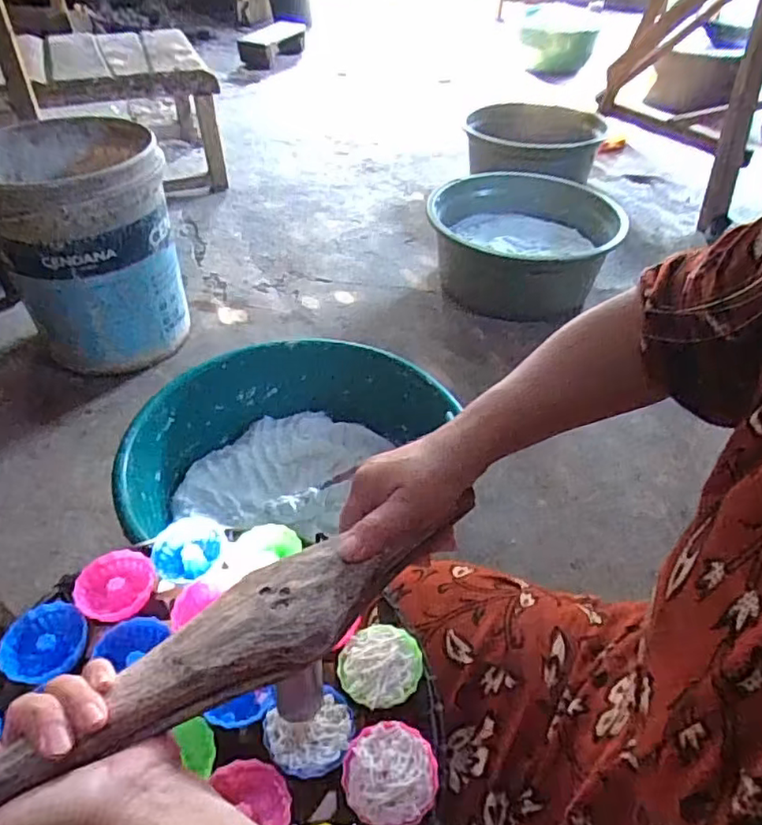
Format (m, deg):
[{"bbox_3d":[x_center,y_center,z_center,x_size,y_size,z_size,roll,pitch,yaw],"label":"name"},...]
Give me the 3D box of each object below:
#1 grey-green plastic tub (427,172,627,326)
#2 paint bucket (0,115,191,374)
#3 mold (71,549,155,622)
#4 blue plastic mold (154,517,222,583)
[{"bbox_3d":[0.335,-0.401,1.401,0.384,0.183,0.388,1,43,-1],"label":"grey-green plastic tub"},{"bbox_3d":[-0.522,-0.289,1.109,0.297,0.372,0.310,-13,45,-15],"label":"paint bucket"},{"bbox_3d":[-0.222,0.147,0.516,0.061,0.020,0.061,1,43,-1],"label":"mold"},{"bbox_3d":[-0.170,0.123,0.544,0.059,0.030,0.049,-16,46,-18],"label":"blue plastic mold"}]

